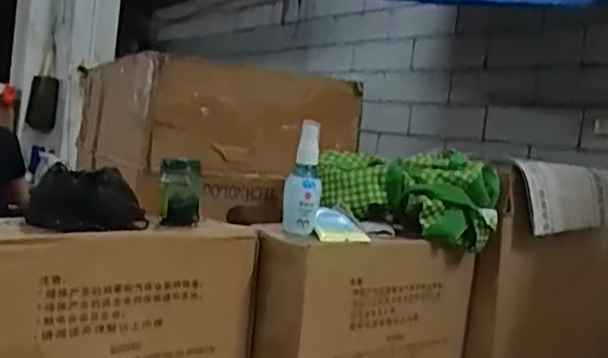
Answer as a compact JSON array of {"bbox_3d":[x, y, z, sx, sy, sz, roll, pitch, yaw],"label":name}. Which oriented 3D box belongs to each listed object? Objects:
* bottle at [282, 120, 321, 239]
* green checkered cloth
[{"bbox_3d":[0.000,-0.004,0.714,0.036,0.112,0.030,6,3,2],"label":"bottle"},{"bbox_3d":[0.126,0.017,0.807,0.198,0.098,0.084,8,4,26],"label":"green checkered cloth"}]

